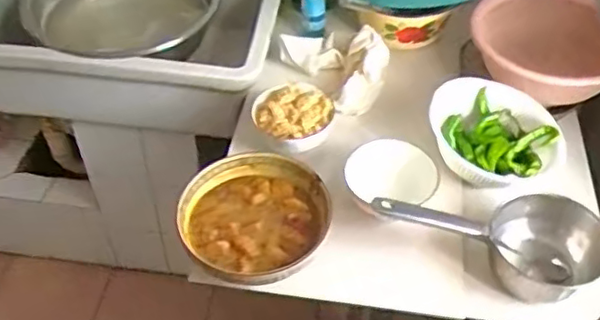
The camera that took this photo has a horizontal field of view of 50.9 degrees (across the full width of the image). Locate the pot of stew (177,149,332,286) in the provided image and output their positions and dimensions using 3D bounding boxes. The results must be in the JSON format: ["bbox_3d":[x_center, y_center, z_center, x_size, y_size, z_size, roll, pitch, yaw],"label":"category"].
[{"bbox_3d":[-0.064,0.090,0.919,0.209,0.073,0.217,1,48,-1],"label":"pot of stew"}]

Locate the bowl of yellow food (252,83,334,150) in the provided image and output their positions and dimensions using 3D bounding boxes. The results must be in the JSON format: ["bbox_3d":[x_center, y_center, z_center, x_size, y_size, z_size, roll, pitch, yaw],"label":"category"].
[{"bbox_3d":[-0.010,-0.068,1.028,0.112,0.062,0.110,1,48,-1],"label":"bowl of yellow food"}]

